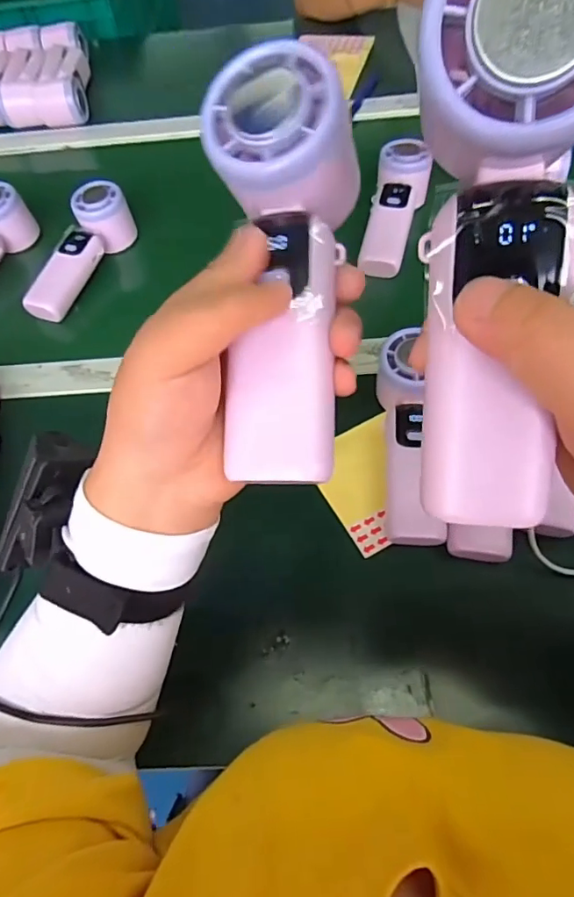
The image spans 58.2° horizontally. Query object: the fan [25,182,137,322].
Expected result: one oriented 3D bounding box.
[{"bbox_3d":[-0.216,-0.205,0.545,0.064,0.060,0.170,12,61,11],"label":"fan"}]

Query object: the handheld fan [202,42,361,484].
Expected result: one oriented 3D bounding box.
[{"bbox_3d":[-0.001,-0.070,0.206,0.054,0.038,0.163,0,89,4],"label":"handheld fan"}]

